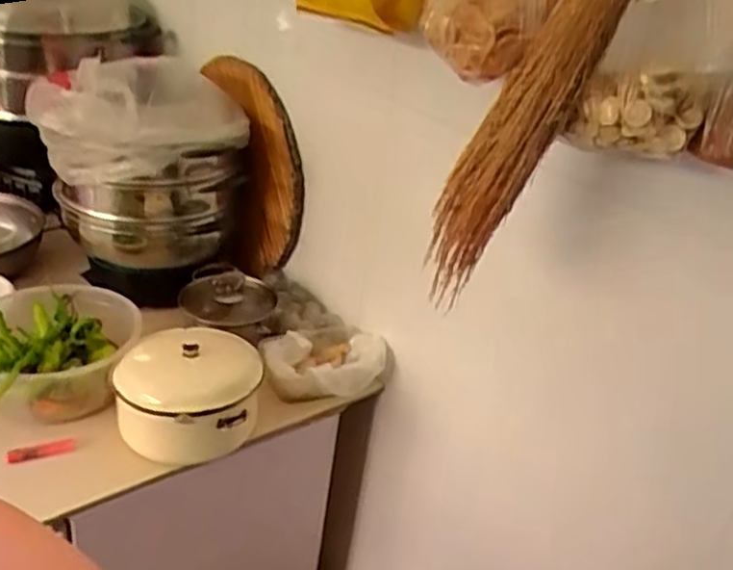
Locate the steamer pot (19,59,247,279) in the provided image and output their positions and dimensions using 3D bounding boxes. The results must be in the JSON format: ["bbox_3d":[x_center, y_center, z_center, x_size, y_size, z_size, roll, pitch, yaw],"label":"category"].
[{"bbox_3d":[-0.346,-0.181,1.174,0.256,0.312,0.231,16,30,16],"label":"steamer pot"}]

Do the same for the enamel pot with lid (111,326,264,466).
[{"bbox_3d":[-0.239,0.142,0.967,0.179,0.123,0.187,4,29,-7],"label":"enamel pot with lid"}]

